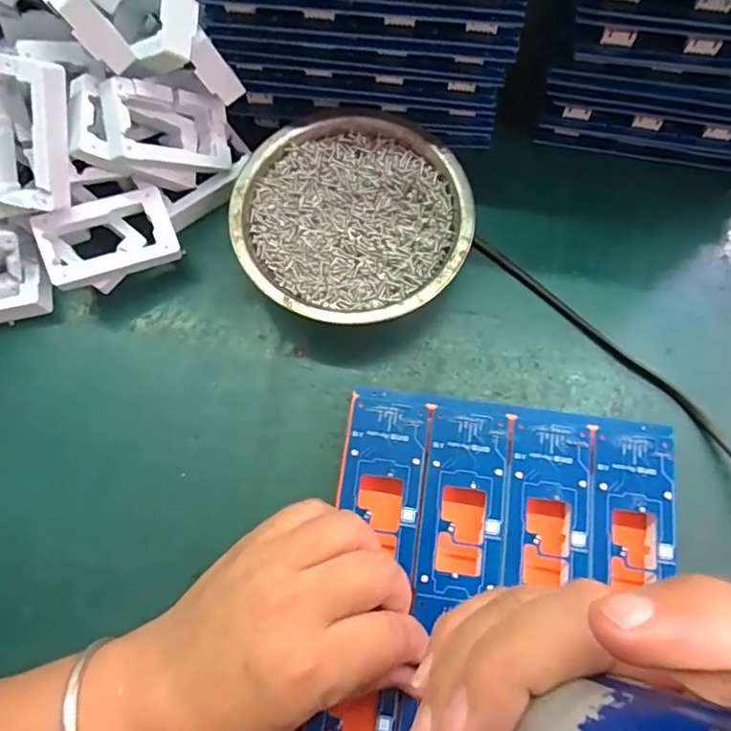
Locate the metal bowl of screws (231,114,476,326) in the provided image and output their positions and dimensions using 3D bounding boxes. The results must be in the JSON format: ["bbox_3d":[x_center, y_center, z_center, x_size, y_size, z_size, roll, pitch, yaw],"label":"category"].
[{"bbox_3d":[-0.007,-0.079,0.317,0.123,0.038,0.119,0,73,1],"label":"metal bowl of screws"}]

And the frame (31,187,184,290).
[{"bbox_3d":[-0.141,-0.070,0.308,0.068,0.015,0.041,-19,99,-13],"label":"frame"}]

